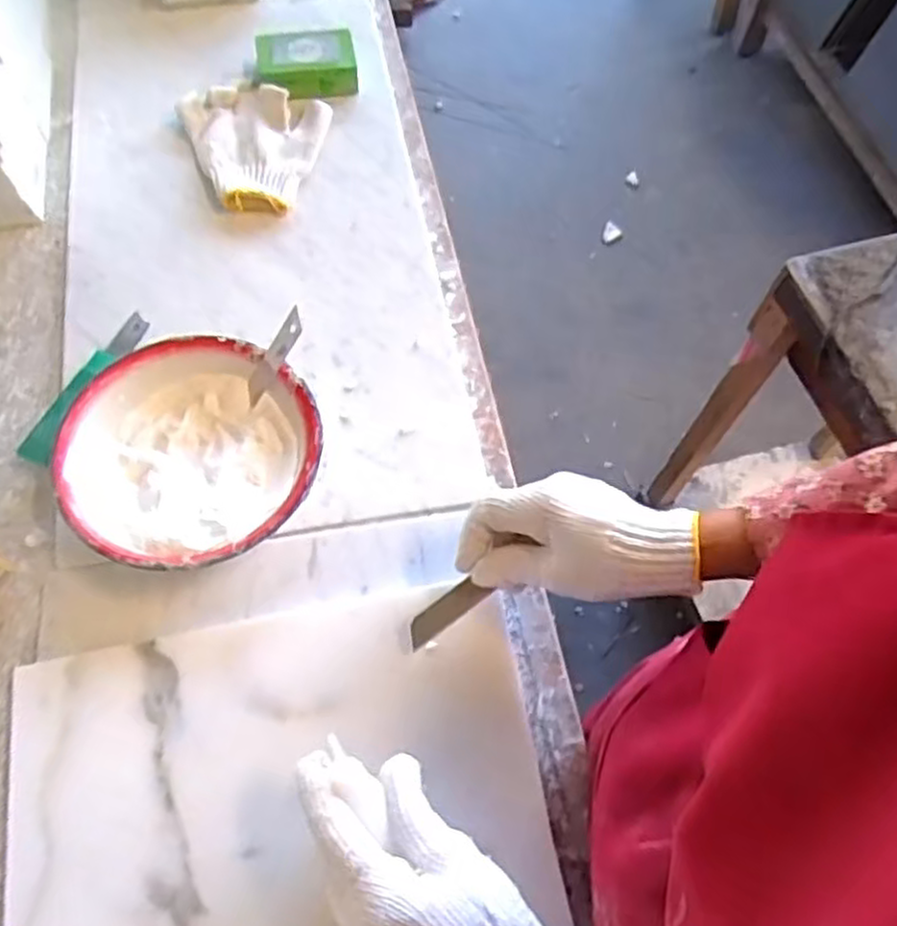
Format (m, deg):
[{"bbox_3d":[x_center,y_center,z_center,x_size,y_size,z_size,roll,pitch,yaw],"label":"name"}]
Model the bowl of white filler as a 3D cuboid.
[{"bbox_3d":[-0.173,-0.003,0.527,0.166,0.060,0.167,0,63,0],"label":"bowl of white filler"}]

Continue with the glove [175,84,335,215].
[{"bbox_3d":[-0.182,-0.287,0.686,0.129,0.027,0.149,6,63,2],"label":"glove"}]

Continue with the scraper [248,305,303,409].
[{"bbox_3d":[-0.125,-0.074,0.531,0.011,0.083,0.017,-3,55,-44],"label":"scraper"}]

